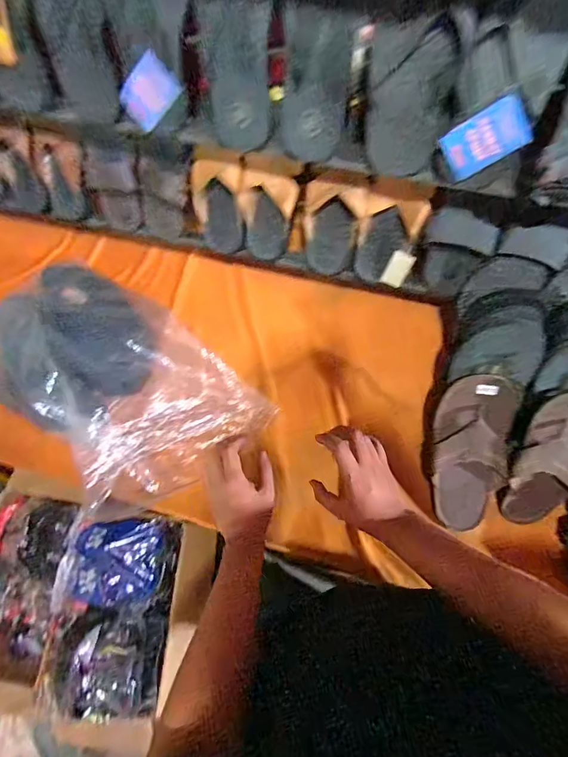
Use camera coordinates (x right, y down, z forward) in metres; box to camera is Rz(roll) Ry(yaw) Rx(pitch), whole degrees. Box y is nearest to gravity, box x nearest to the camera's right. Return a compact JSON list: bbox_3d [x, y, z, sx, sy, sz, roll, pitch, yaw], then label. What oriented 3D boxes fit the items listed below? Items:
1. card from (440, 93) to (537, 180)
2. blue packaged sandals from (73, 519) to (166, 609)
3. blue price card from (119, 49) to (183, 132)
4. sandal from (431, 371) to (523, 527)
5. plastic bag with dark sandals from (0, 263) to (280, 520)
[{"bbox_3d":[0.237,-0.281,0.491,0.060,0.090,0.007,50,54,-24],"label":"card"},{"bbox_3d":[-0.410,0.449,1.016,0.203,0.066,0.183,-6,68,0],"label":"blue packaged sandals"},{"bbox_3d":[-0.183,-0.388,0.564,0.085,0.056,0.004,-27,34,33],"label":"blue price card"},{"bbox_3d":[0.297,0.118,0.657,0.114,0.039,0.247,7,101,5],"label":"sandal"},{"bbox_3d":[-0.267,0.001,0.709,0.392,0.191,0.285,38,74,16],"label":"plastic bag with dark sandals"}]

